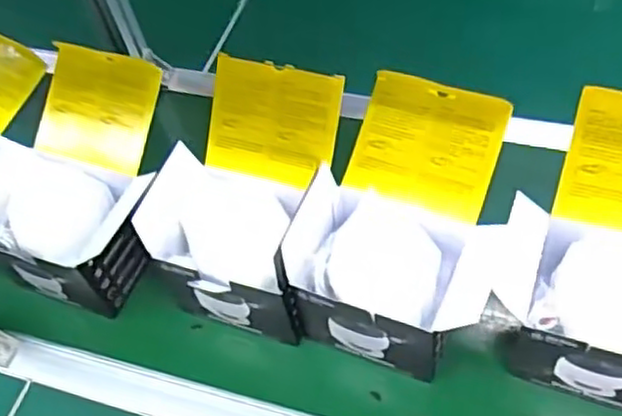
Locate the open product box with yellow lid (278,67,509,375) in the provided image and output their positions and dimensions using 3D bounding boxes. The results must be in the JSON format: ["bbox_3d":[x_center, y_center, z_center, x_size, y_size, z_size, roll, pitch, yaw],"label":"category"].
[{"bbox_3d":[0.095,0.017,0.722,0.192,0.163,0.236,18,60,15],"label":"open product box with yellow lid"}]

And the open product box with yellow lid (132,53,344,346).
[{"bbox_3d":[-0.071,-0.013,0.743,0.166,0.185,0.212,15,60,14],"label":"open product box with yellow lid"}]

